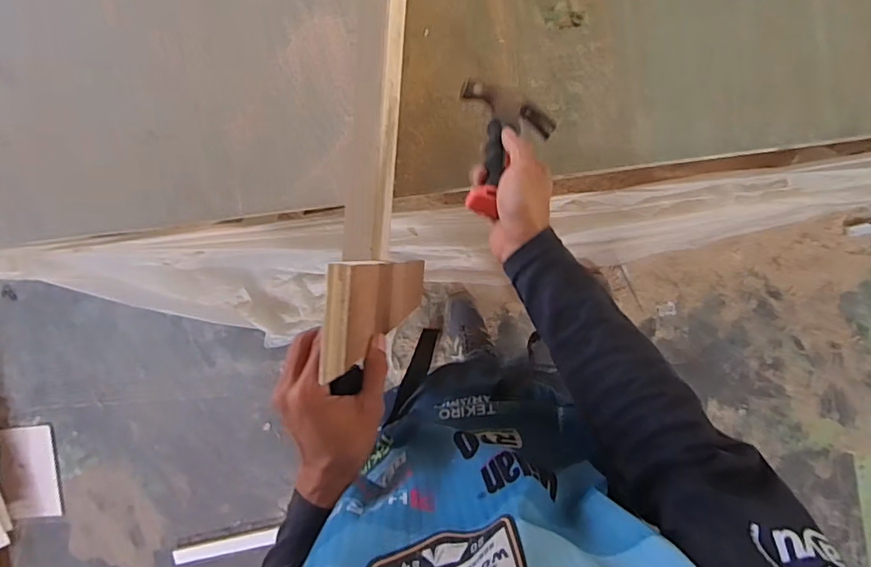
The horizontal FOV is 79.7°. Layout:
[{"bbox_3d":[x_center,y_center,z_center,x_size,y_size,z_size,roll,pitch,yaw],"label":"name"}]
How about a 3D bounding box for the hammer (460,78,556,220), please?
[{"bbox_3d":[0.065,-0.136,0.527,0.101,0.045,0.156,10,55,6],"label":"hammer"}]

